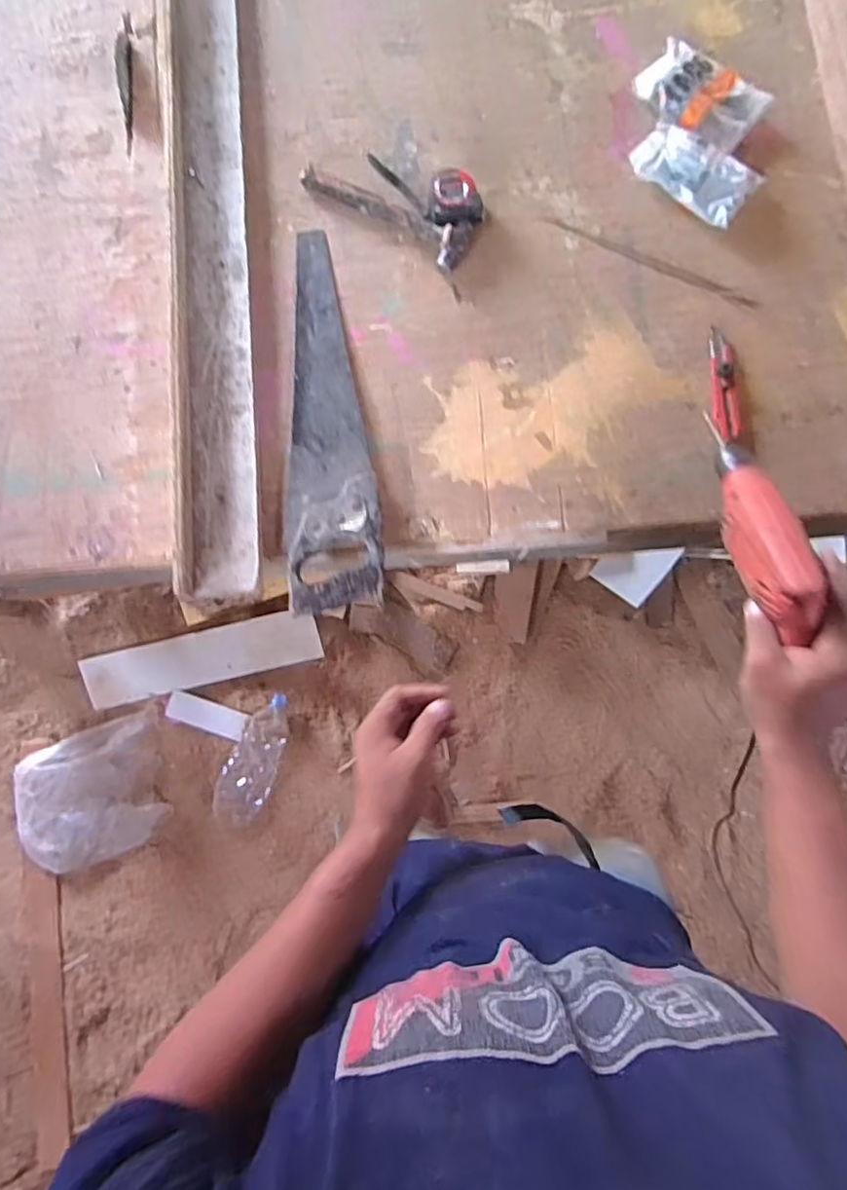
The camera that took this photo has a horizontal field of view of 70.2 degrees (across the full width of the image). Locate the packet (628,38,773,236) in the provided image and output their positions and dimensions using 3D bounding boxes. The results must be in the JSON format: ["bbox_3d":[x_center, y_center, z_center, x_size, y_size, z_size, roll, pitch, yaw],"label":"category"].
[{"bbox_3d":[0.384,-0.646,0.843,0.228,0.030,0.213,36,81,4],"label":"packet"}]

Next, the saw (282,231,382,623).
[{"bbox_3d":[-0.121,-0.231,0.762,0.114,0.027,0.497,-4,80,-3],"label":"saw"}]

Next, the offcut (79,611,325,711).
[{"bbox_3d":[-0.530,0.153,1.452,0.553,0.017,0.130,-13,101,-1],"label":"offcut"}]

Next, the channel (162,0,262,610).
[{"bbox_3d":[-0.304,-0.707,0.830,0.108,0.040,1.447,-5,81,-3],"label":"channel"}]

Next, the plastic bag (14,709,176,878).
[{"bbox_3d":[-0.765,0.466,1.405,0.335,0.045,0.288,-19,81,-3],"label":"plastic bag"}]

